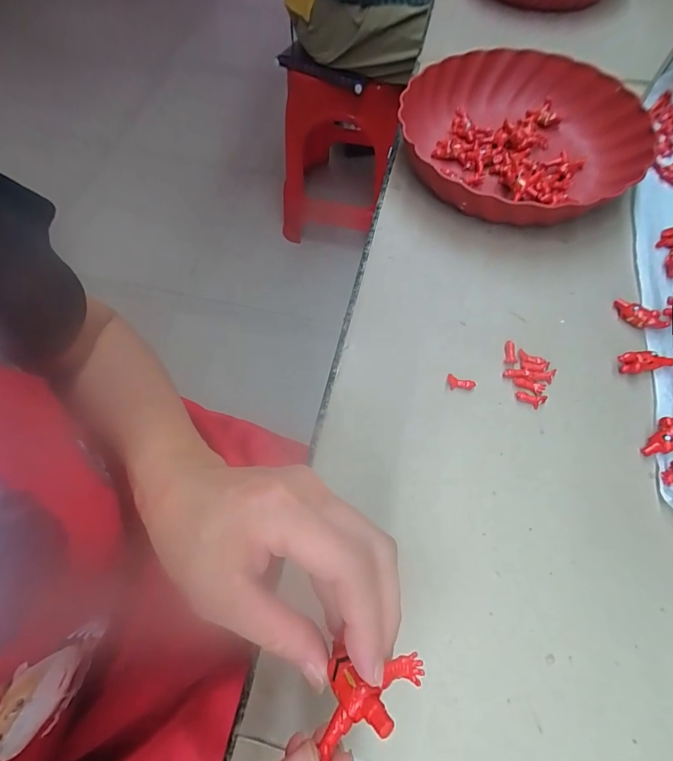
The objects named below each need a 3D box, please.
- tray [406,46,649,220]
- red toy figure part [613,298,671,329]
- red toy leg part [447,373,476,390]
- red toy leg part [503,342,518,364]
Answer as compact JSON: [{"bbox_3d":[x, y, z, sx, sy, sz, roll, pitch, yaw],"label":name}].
[{"bbox_3d":[0.183,-0.252,0.410,0.225,0.050,0.222,-29,67,-11],"label":"tray"},{"bbox_3d":[0.259,-0.055,0.337,0.041,0.011,0.016,34,71,17],"label":"red toy figure part"},{"bbox_3d":[0.099,0.003,0.314,0.022,0.006,0.010,15,67,9],"label":"red toy leg part"},{"bbox_3d":[0.144,-0.023,0.324,0.010,0.004,0.022,12,66,8],"label":"red toy leg part"}]

